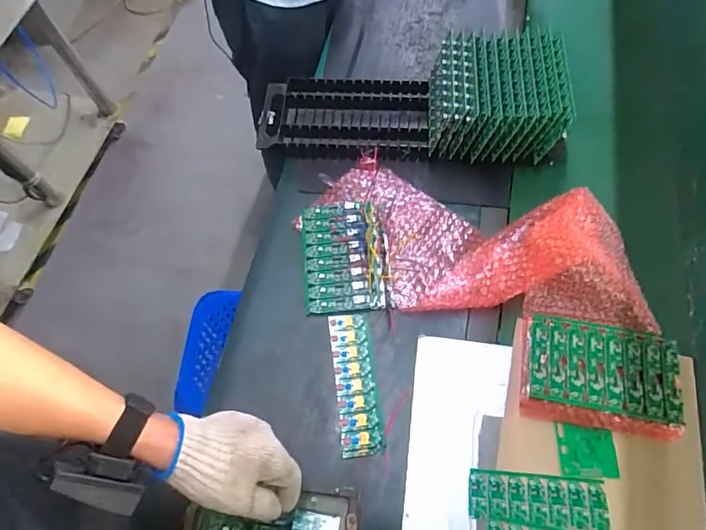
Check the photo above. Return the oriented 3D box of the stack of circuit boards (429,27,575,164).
[{"bbox_3d":[0.205,-0.245,0.691,0.179,0.087,0.163,5,64,4],"label":"stack of circuit boards"}]

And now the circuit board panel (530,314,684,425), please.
[{"bbox_3d":[0.279,0.113,0.534,0.155,0.007,0.099,9,62,10],"label":"circuit board panel"}]

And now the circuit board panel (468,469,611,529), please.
[{"bbox_3d":[0.195,0.247,0.506,0.139,0.004,0.049,2,62,7],"label":"circuit board panel"}]

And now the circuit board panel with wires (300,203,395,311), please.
[{"bbox_3d":[-0.010,-0.013,0.662,0.111,0.018,0.159,-6,63,-1],"label":"circuit board panel with wires"}]

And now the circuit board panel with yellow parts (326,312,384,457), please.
[{"bbox_3d":[0.003,0.143,0.586,0.049,0.015,0.167,-7,63,-1],"label":"circuit board panel with yellow parts"}]

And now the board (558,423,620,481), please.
[{"bbox_3d":[0.256,0.203,0.523,0.058,0.004,0.053,4,64,4],"label":"board"}]

